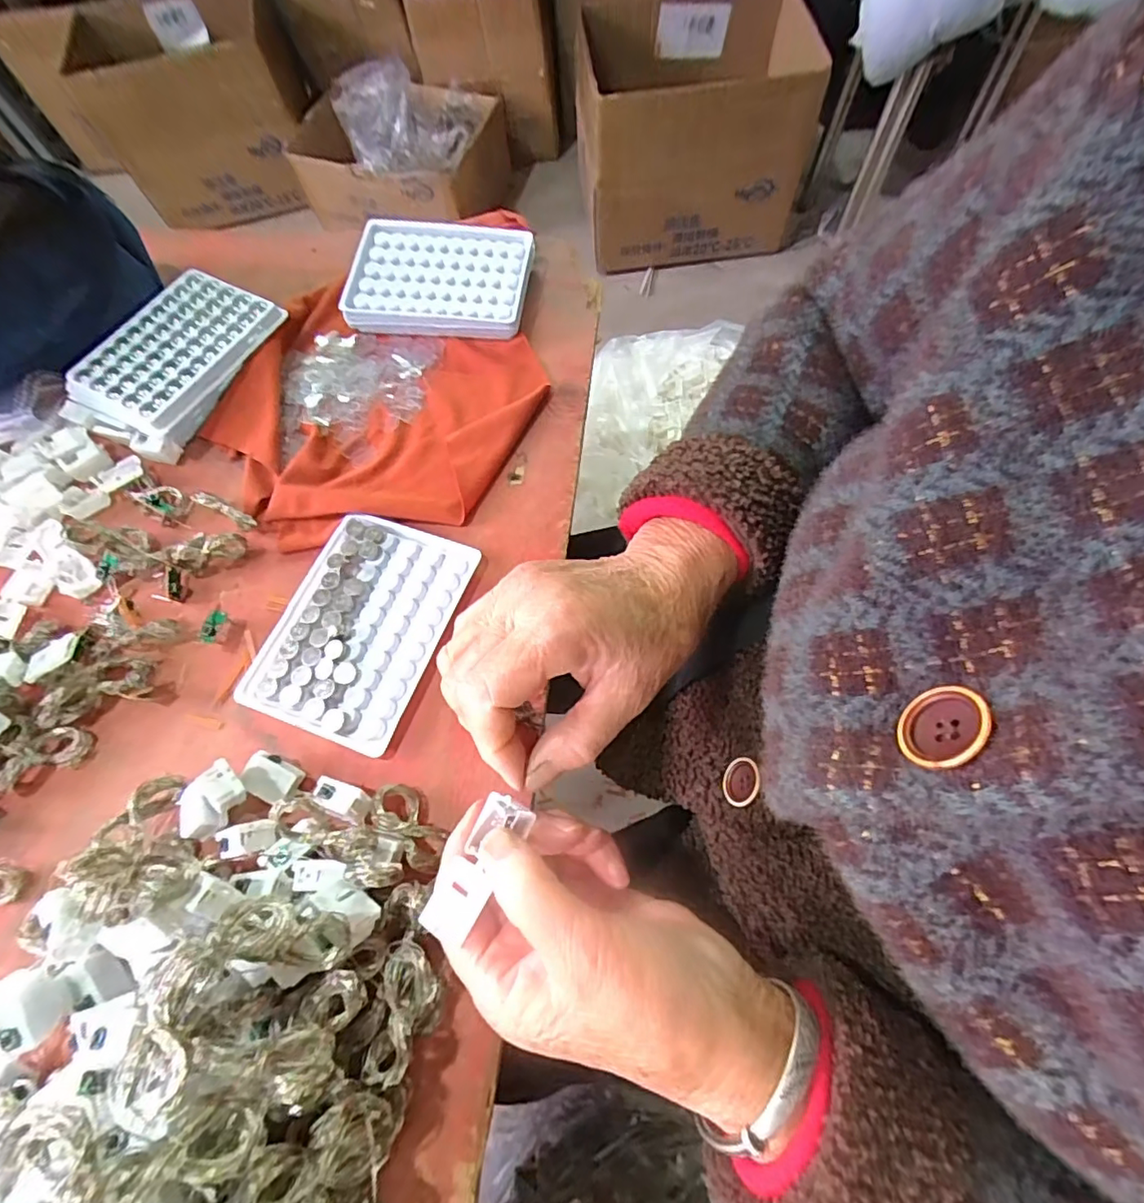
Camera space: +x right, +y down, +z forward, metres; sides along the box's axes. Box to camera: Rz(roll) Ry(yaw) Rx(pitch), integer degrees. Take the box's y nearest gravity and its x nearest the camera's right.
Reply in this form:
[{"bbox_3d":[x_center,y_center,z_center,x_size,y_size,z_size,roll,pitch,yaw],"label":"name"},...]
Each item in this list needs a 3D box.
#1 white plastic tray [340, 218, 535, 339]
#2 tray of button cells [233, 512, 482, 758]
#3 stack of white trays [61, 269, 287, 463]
[{"bbox_3d":[-0.100,-0.248,0.435,0.130,0.022,0.098,4,68,4],"label":"white plastic tray"},{"bbox_3d":[-0.123,0.011,0.329,0.098,0.010,0.130,18,69,9],"label":"tray of button cells"},{"bbox_3d":[-0.284,-0.172,0.405,0.091,0.023,0.136,25,71,12],"label":"stack of white trays"}]

